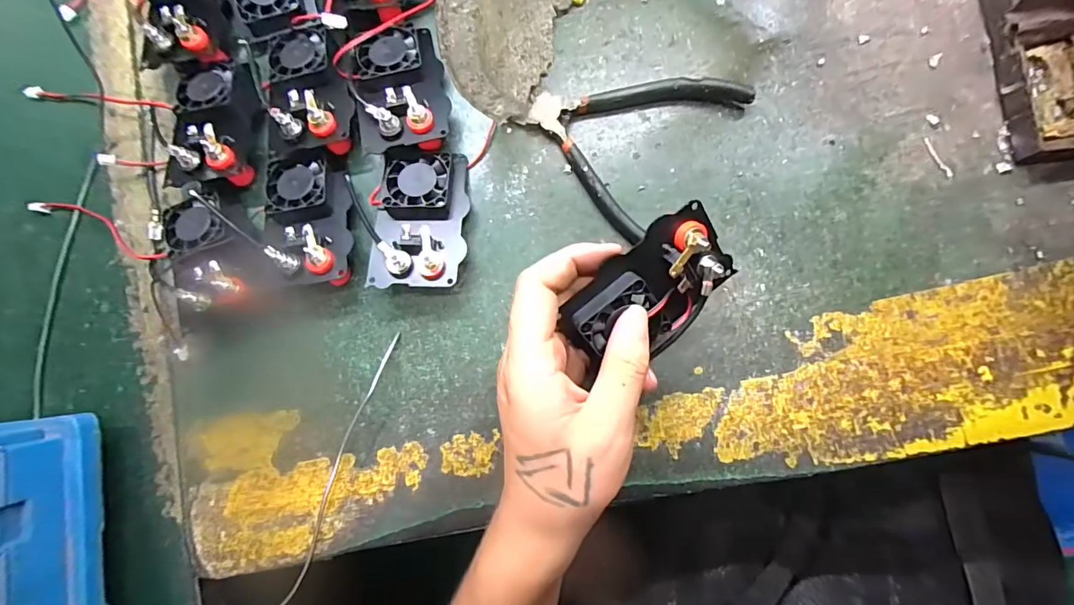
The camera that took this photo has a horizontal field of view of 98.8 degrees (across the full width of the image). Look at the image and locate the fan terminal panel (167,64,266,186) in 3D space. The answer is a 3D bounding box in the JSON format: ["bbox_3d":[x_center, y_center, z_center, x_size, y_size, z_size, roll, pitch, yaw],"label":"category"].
[{"bbox_3d":[-0.209,-0.119,0.297,0.060,0.030,0.081,-9,84,5],"label":"fan terminal panel"}]

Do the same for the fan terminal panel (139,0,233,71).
[{"bbox_3d":[-0.235,-0.201,0.304,0.055,0.023,0.086,-13,84,4],"label":"fan terminal panel"}]

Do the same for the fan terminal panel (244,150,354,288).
[{"bbox_3d":[-0.148,-0.054,0.286,0.057,0.031,0.083,-3,85,5],"label":"fan terminal panel"}]

